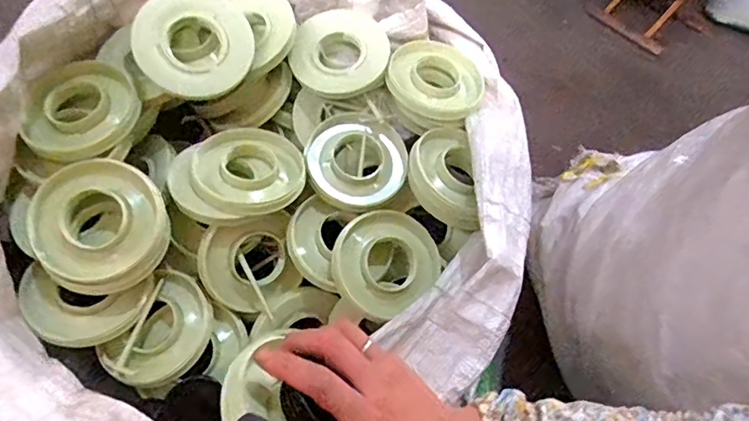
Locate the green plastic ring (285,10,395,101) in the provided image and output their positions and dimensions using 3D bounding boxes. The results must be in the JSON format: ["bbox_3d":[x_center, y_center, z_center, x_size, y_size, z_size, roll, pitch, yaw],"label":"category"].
[{"bbox_3d":[-0.043,-0.208,0.674,0.124,0.016,0.119,0,88,-6],"label":"green plastic ring"}]

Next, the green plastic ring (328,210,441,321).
[{"bbox_3d":[0.011,0.063,0.618,0.123,0.031,0.123,5,73,-17],"label":"green plastic ring"}]

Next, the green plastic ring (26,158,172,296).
[{"bbox_3d":[-0.291,0.017,0.549,0.129,0.023,0.137,-1,92,-19],"label":"green plastic ring"}]

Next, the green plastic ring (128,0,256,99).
[{"bbox_3d":[-0.207,-0.195,0.599,0.130,0.018,0.121,1,86,-18],"label":"green plastic ring"}]

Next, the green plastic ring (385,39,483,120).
[{"bbox_3d":[0.083,-0.177,0.706,0.127,0.025,0.127,7,64,-15],"label":"green plastic ring"}]

